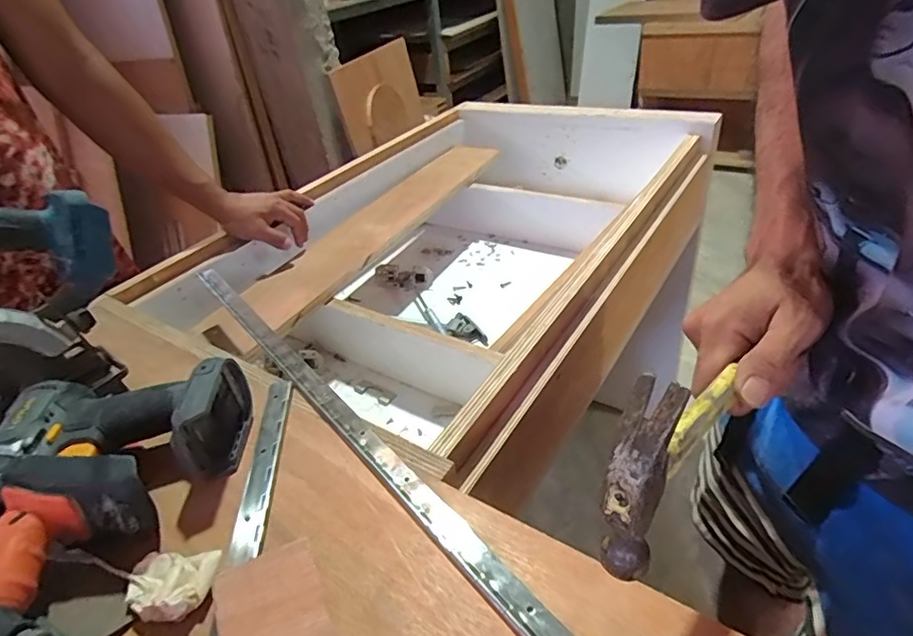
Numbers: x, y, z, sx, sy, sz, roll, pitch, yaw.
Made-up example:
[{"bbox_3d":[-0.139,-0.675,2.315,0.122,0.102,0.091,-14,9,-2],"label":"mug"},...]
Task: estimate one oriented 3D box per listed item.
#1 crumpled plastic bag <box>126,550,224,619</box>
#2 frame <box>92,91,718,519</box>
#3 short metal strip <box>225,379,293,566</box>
[{"bbox_3d":[-0.190,0.174,0.343,0.057,0.018,0.045,-2,36,6],"label":"crumpled plastic bag"},{"bbox_3d":[0.034,-0.131,0.889,0.561,0.200,0.891,16,43,30],"label":"frame"},{"bbox_3d":[-0.156,0.111,0.429,0.023,0.007,0.178,-9,36,-3],"label":"short metal strip"}]

